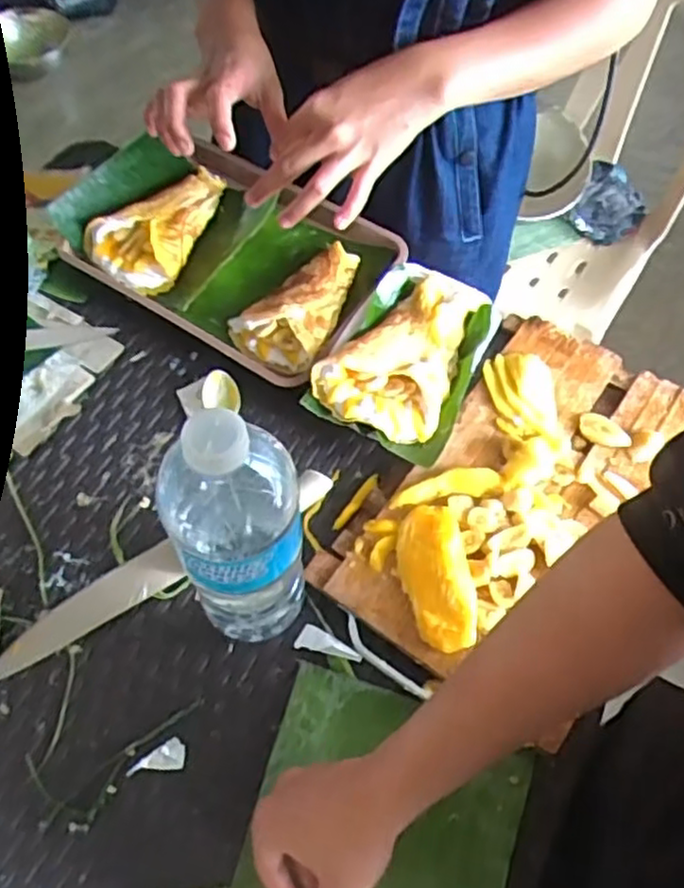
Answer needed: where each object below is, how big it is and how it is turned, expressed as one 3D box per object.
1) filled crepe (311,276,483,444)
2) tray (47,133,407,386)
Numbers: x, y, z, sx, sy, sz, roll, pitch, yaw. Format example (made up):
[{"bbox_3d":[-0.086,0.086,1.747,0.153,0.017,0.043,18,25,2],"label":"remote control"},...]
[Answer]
[{"bbox_3d":[0.057,-0.088,0.642,0.105,0.029,0.175,25,64,11],"label":"filled crepe"},{"bbox_3d":[-0.108,-0.195,0.710,0.316,0.044,0.203,31,65,14],"label":"tray"}]

